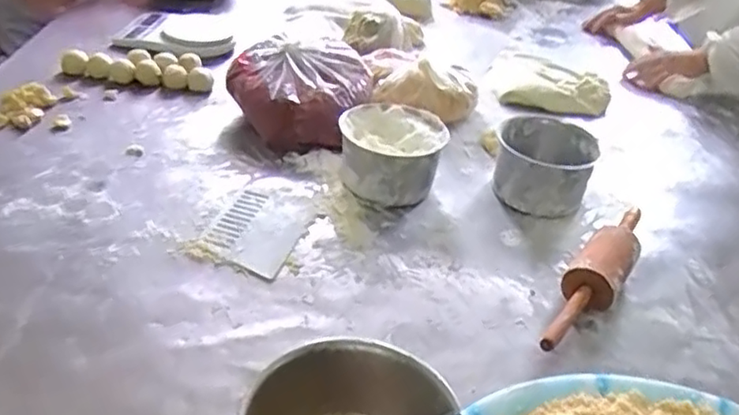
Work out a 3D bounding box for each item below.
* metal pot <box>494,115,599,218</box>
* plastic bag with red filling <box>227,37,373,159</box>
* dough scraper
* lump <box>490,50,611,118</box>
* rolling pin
[{"bbox_3d":[0.250,-0.055,0.915,0.128,0.095,0.129,15,37,13],"label":"metal pot"},{"bbox_3d":[-0.106,-0.182,0.997,0.218,0.109,0.169,0,37,-7],"label":"plastic bag with red filling"},{"bbox_3d":[-0.137,0.024,0.802,0.113,0.011,0.147,15,40,15],"label":"dough scraper"},{"bbox_3d":[0.342,-0.234,1.205,0.221,0.049,0.176,15,37,13],"label":"lump"},{"bbox_3d":[0.266,0.083,0.741,0.057,0.062,0.278,25,41,25],"label":"rolling pin"}]

